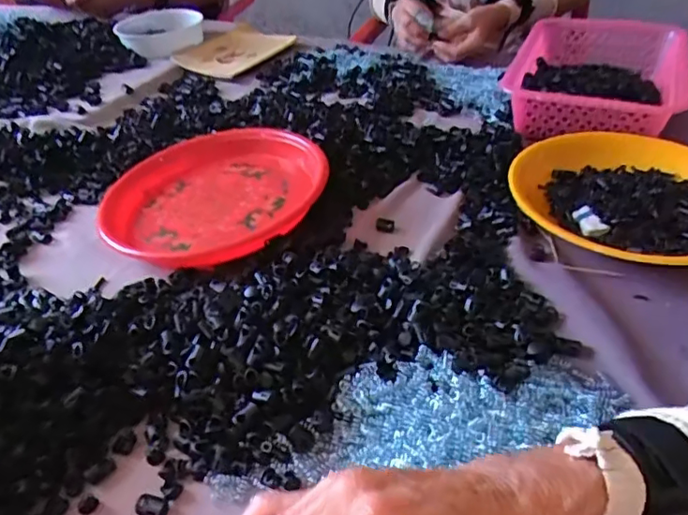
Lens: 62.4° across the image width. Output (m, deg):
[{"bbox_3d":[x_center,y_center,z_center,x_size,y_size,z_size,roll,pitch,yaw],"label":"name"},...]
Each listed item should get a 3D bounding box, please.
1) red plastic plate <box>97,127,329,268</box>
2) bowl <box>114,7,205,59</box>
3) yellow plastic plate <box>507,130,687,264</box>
[{"bbox_3d":[-0.142,-0.070,0.641,0.253,0.053,0.210,-19,45,-9],"label":"red plastic plate"},{"bbox_3d":[-0.356,-0.417,1.070,0.146,0.053,0.129,10,41,16],"label":"bowl"},{"bbox_3d":[0.306,-0.063,0.599,0.231,0.039,0.232,-2,39,2],"label":"yellow plastic plate"}]

